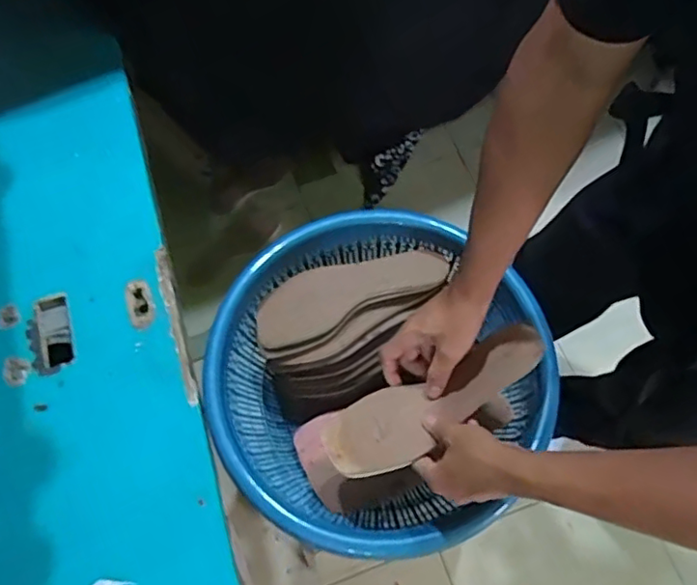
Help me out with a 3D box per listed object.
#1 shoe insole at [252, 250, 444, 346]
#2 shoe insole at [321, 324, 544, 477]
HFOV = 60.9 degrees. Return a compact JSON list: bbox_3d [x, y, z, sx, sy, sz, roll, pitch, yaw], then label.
[{"bbox_3d":[0.000,-0.005,0.742,0.242,0.010,0.076,-23,82,-8],"label":"shoe insole"},{"bbox_3d":[0.088,0.112,0.600,0.238,0.014,0.080,-26,53,5],"label":"shoe insole"}]

